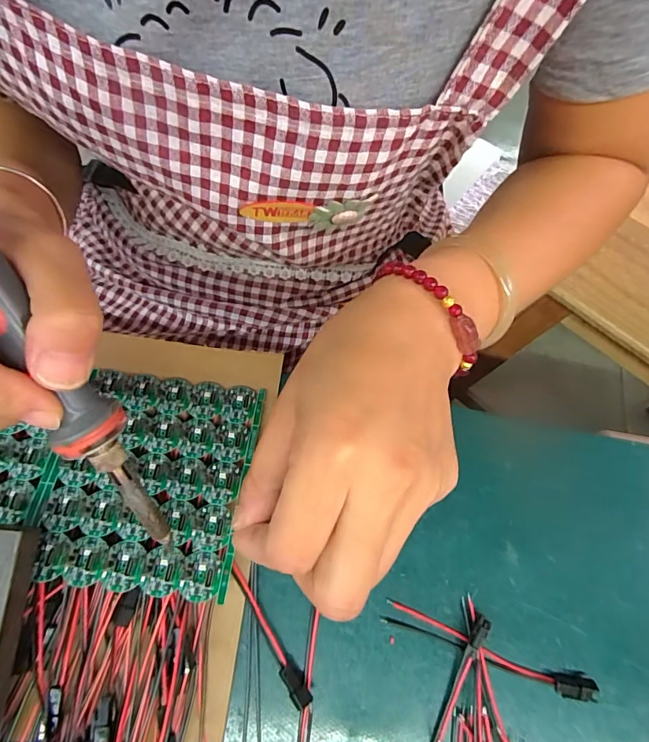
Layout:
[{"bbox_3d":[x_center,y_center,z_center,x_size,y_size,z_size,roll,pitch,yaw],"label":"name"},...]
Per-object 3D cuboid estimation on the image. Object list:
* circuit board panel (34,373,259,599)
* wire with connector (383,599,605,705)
[{"bbox_3d":[-0.090,0.053,0.228,0.097,0.013,0.106,7,70,1],"label":"circuit board panel"},{"bbox_3d":[0.079,0.137,0.213,0.101,0.008,0.011,19,71,6],"label":"wire with connector"}]

